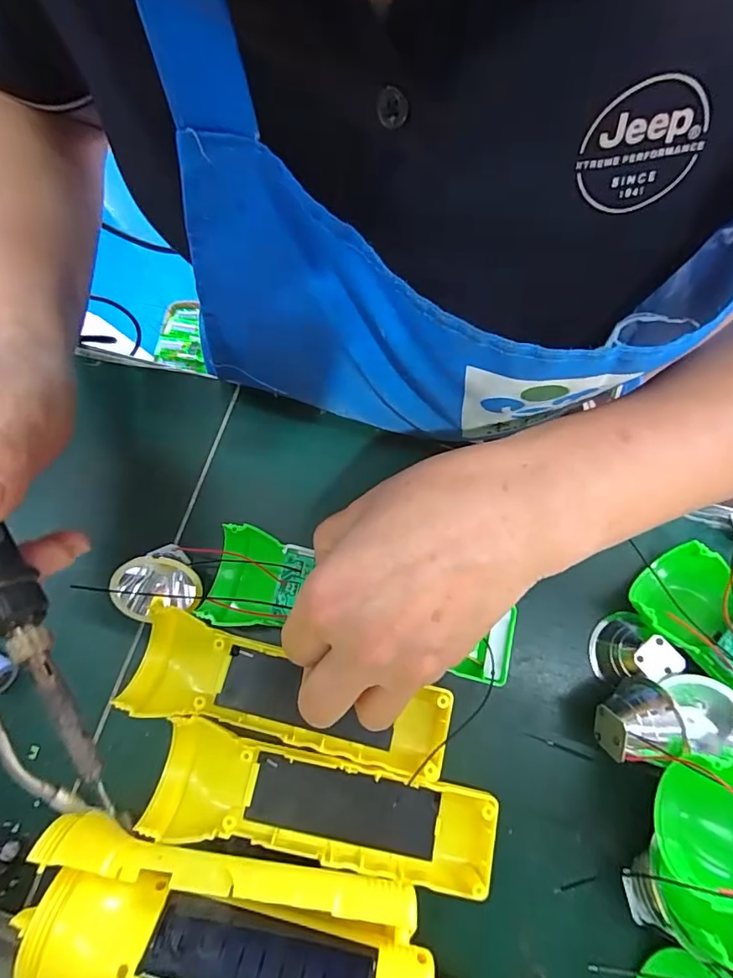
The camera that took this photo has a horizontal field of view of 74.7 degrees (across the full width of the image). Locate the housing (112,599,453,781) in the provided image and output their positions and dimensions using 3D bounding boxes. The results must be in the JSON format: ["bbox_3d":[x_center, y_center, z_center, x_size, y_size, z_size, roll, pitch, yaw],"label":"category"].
[{"bbox_3d":[-0.042,0.108,0.251,0.163,0.032,0.048,16,73,4],"label":"housing"}]

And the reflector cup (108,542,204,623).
[{"bbox_3d":[-0.110,0.055,0.257,0.039,0.034,0.042,42,78,13],"label":"reflector cup"}]

